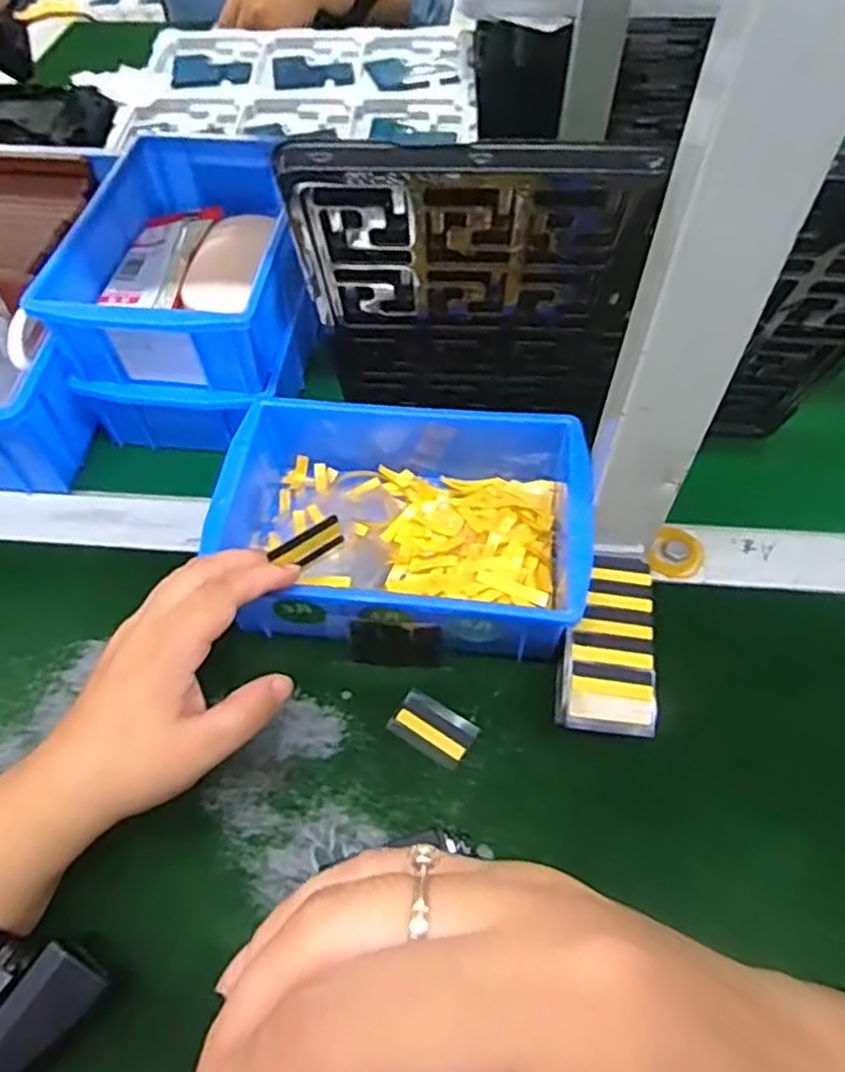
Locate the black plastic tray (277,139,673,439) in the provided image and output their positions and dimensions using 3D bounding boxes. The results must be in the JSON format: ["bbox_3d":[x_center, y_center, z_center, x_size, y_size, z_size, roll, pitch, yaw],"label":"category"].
[{"bbox_3d":[0.027,-0.118,0.376,0.162,0.205,0.013,2,75,3],"label":"black plastic tray"}]

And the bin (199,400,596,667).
[{"bbox_3d":[-0.011,-0.005,0.417,0.199,0.069,0.141,8,56,6],"label":"bin"}]

